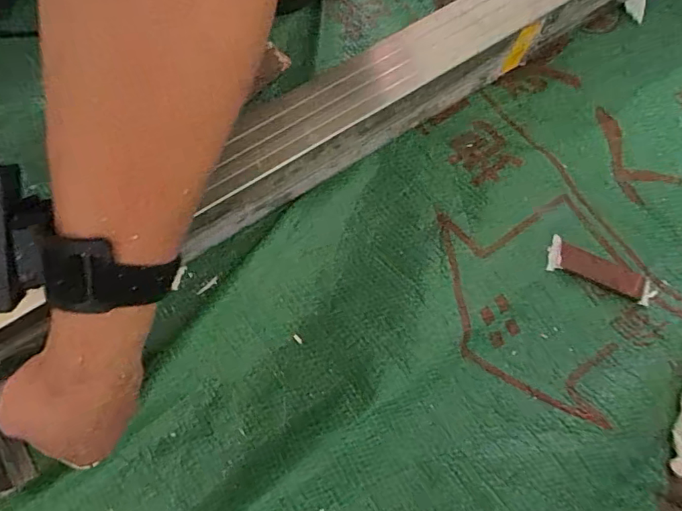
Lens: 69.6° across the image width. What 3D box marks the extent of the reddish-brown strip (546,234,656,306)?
[{"bbox_3d":[0.214,0.013,0.405,0.086,0.009,0.028,26,73,6],"label":"reddish-brown strip"}]

